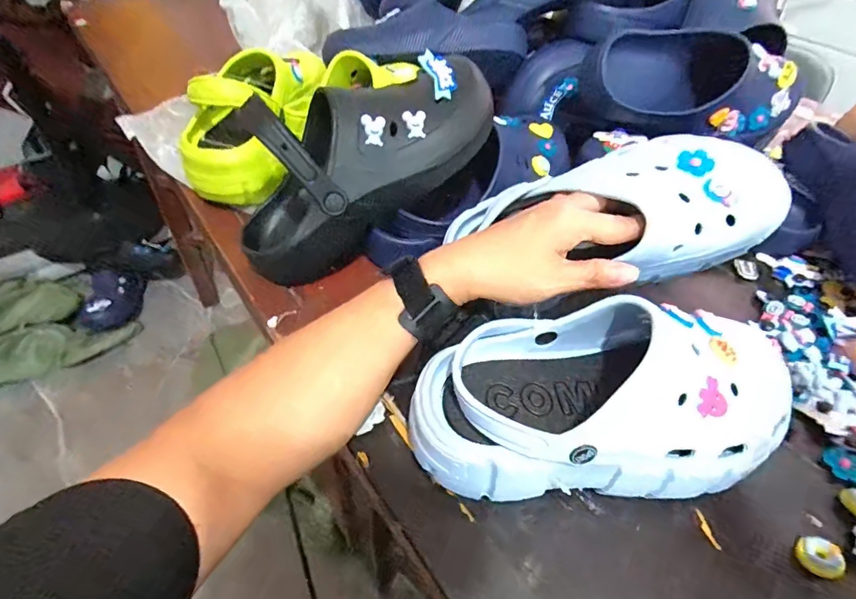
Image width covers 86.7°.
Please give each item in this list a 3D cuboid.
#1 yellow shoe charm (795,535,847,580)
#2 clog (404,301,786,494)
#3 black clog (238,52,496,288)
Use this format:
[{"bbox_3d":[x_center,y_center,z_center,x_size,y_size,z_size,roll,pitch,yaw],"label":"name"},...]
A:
[{"bbox_3d":[0.250,0.164,0.288,0.023,0.016,0.018,36,55,25],"label":"yellow shoe charm"},{"bbox_3d":[0.115,0.071,0.302,0.252,0.109,0.102,0,48,-4],"label":"clog"},{"bbox_3d":[-0.065,-0.134,0.404,0.263,0.140,0.094,-40,56,2],"label":"black clog"}]

